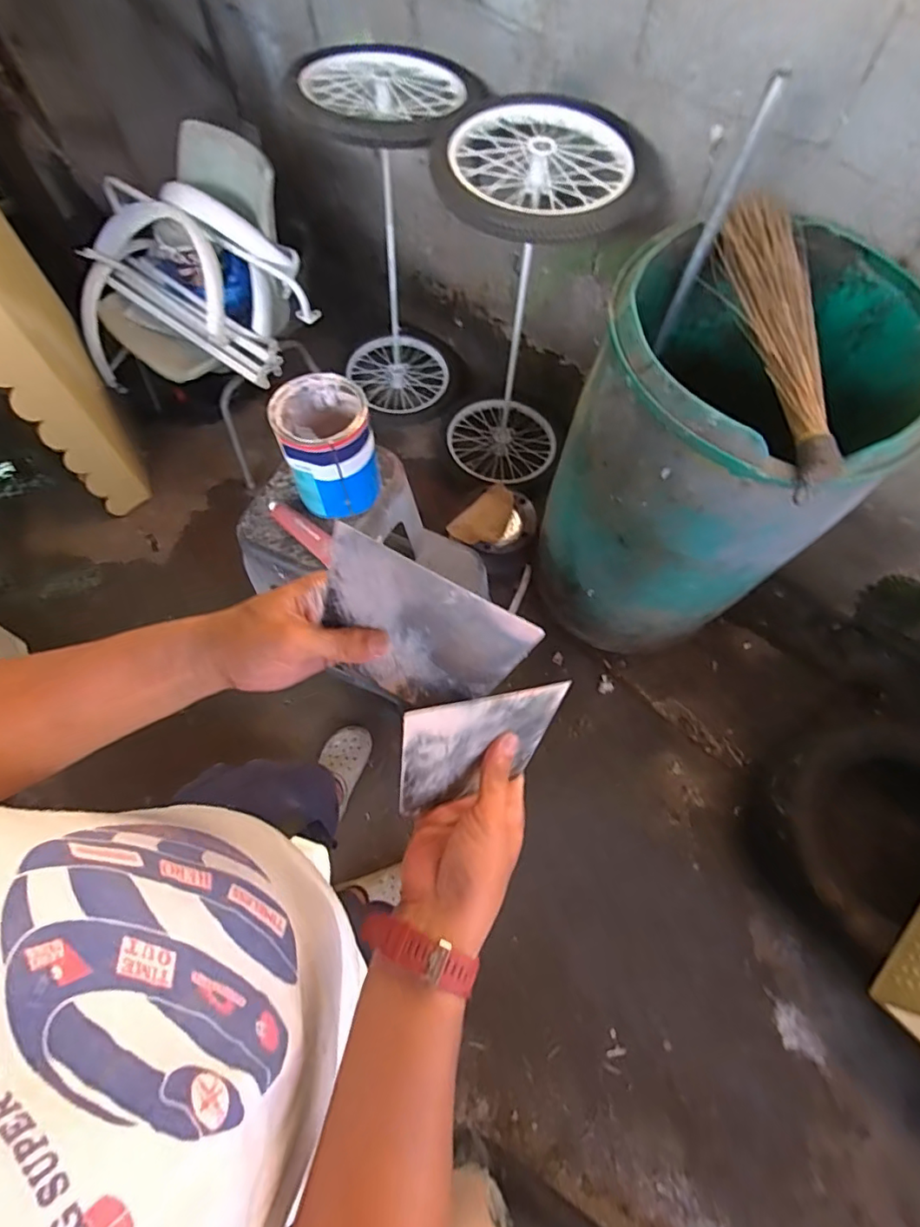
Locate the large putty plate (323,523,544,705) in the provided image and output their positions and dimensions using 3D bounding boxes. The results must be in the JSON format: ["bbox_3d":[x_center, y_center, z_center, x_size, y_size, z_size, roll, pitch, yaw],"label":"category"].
[{"bbox_3d":[-0.031,0.016,0.362,0.140,0.096,0.004,28,26,1],"label":"large putty plate"}]

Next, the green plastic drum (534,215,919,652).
[{"bbox_3d":[0.503,-0.308,1.240,0.533,0.820,0.557,29,69,11],"label":"green plastic drum"}]

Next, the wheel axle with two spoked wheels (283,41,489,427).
[{"bbox_3d":[-0.188,-1.032,1.586,0.437,0.860,0.439,7,67,2],"label":"wheel axle with two spoked wheels"}]

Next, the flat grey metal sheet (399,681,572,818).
[{"bbox_3d":[0.015,0.099,0.399,0.139,0.095,0.006,-5,32,-33],"label":"flat grey metal sheet"}]

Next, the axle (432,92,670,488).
[{"bbox_3d":[0.171,-0.752,1.466,0.441,0.872,0.421,21,68,8],"label":"axle"}]

